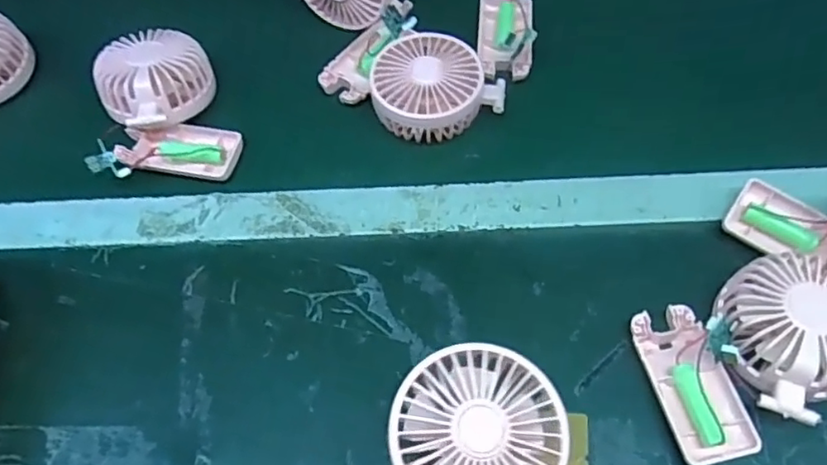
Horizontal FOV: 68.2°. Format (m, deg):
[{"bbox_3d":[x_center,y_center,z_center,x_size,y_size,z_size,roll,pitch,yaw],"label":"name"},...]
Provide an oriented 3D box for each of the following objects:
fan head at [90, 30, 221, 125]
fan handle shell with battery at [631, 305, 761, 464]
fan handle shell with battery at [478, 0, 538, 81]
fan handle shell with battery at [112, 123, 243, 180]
[{"bbox_3d":[-0.206,-0.121,0.490,0.075,0.046,0.089,32,67,20],"label":"fan head"},{"bbox_3d":[0.167,0.089,0.367,0.044,0.019,0.092,-12,60,-4],"label":"fan handle shell with battery"},{"bbox_3d":[0.079,-0.171,0.522,0.046,0.019,0.093,3,60,5],"label":"fan handle shell with battery"},{"bbox_3d":[-0.182,-0.065,0.478,0.091,0.018,0.045,6,60,6],"label":"fan handle shell with battery"}]

